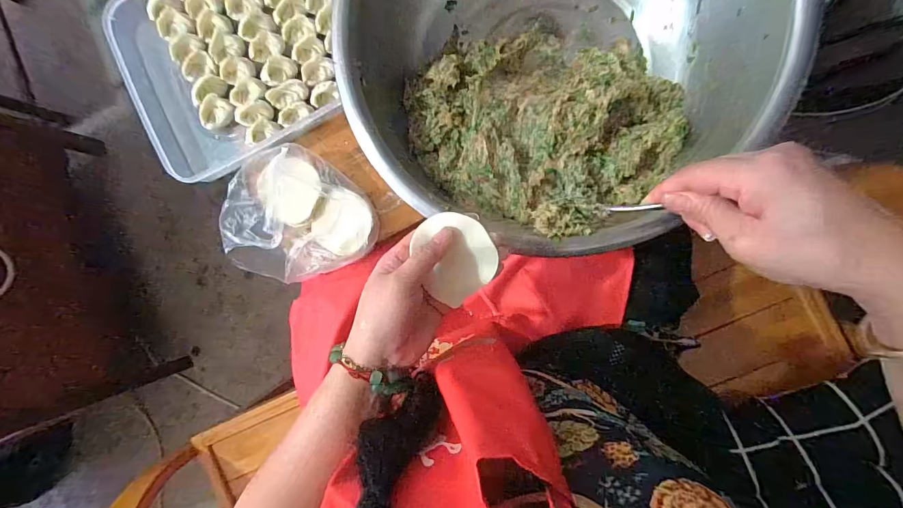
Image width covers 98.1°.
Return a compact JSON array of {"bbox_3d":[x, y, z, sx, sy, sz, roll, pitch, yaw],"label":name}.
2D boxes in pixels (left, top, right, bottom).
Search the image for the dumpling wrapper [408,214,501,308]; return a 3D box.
[{"bbox_3d":[0.002,0.002,0.333,0.069,0.008,0.075,1,108,3],"label":"dumpling wrapper"}]

